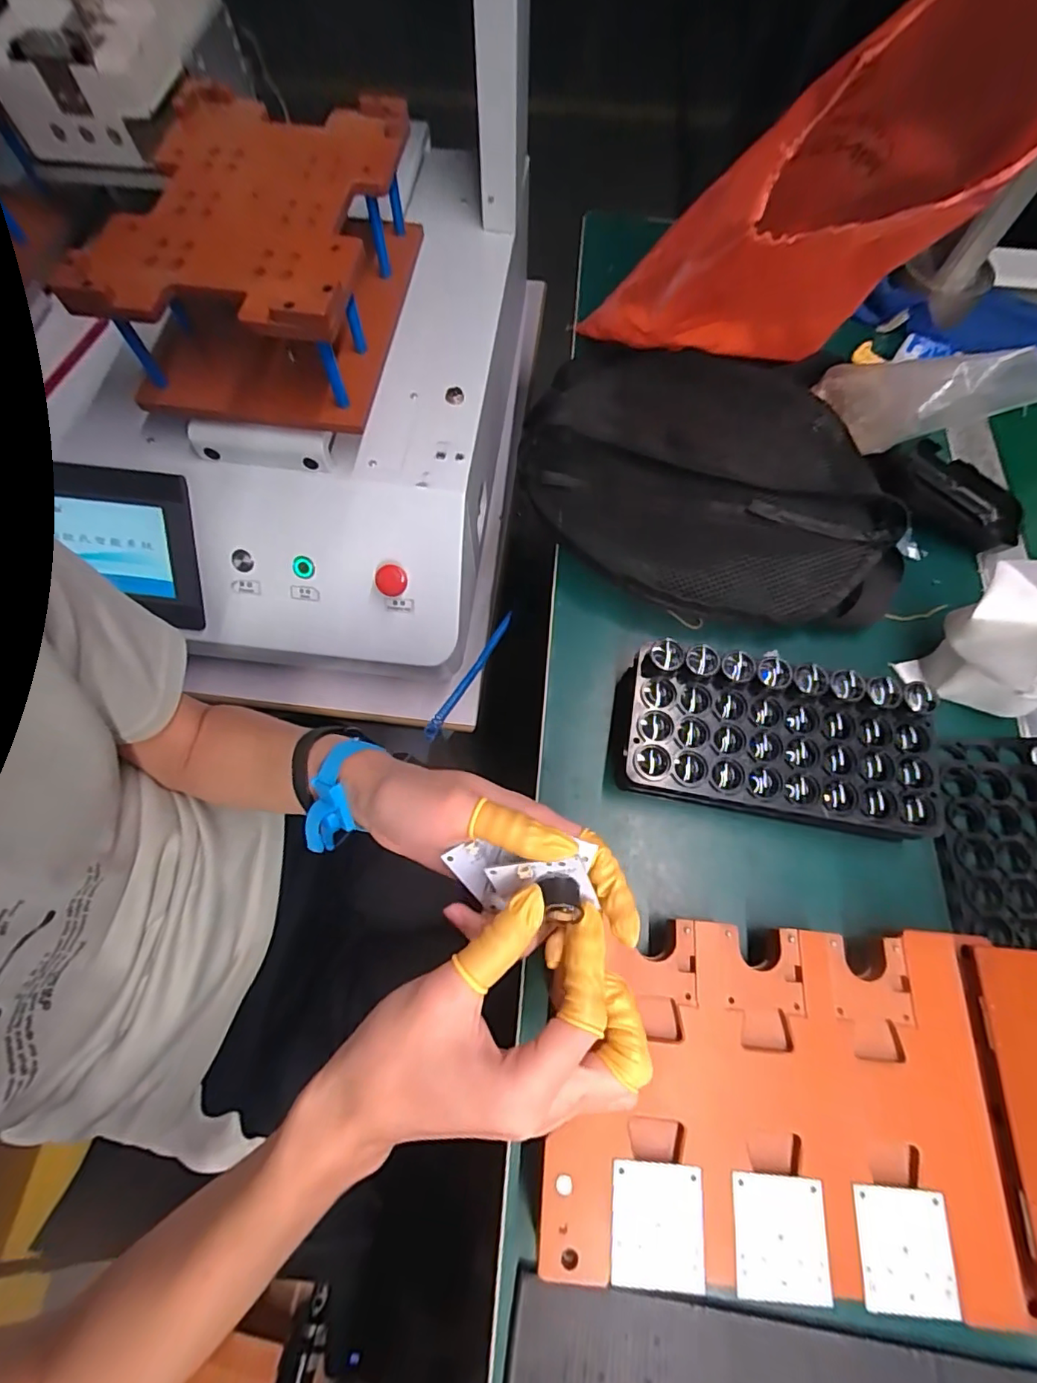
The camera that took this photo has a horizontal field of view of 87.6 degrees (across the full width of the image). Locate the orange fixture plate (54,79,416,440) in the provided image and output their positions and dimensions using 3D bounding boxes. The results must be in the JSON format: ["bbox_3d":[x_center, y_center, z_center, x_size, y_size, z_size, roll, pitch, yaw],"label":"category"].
[{"bbox_3d":[-0.204,-0.356,0.445,0.186,0.105,0.251,7,69,2],"label":"orange fixture plate"}]

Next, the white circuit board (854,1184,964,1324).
[{"bbox_3d":[0.188,0.271,0.261,0.044,0.004,0.047,6,69,1],"label":"white circuit board"}]

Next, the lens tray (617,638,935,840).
[{"bbox_3d":[0.166,0.032,0.357,0.198,0.043,0.099,10,69,3],"label":"lens tray"}]

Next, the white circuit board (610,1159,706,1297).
[{"bbox_3d":[0.068,0.260,0.264,0.044,0.004,0.047,5,65,3],"label":"white circuit board"}]

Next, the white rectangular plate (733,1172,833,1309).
[{"bbox_3d":[0.127,0.265,0.262,0.045,0.004,0.046,5,69,1],"label":"white rectangular plate"}]

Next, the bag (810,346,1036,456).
[{"bbox_3d":[0.296,-0.219,0.412,0.093,0.066,0.164,-25,26,-10],"label":"bag"}]

